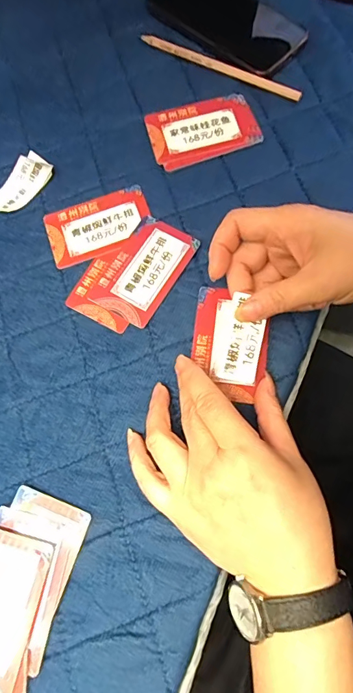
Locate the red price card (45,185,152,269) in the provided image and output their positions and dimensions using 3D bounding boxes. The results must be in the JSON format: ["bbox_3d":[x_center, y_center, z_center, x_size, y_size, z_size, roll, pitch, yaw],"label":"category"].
[{"bbox_3d":[-0.063,-0.099,0.341,0.084,0.004,0.052,-17,72,-3],"label":"red price card"}]

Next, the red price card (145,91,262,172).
[{"bbox_3d":[0.023,-0.188,0.361,0.091,0.008,0.058,-16,72,-3],"label":"red price card"}]

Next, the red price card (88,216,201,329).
[{"bbox_3d":[-0.025,-0.061,0.325,0.053,0.006,0.084,30,76,11],"label":"red price card"}]

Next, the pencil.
[{"bbox_3d":[0.039,-0.258,0.382,0.160,0.009,0.009,29,75,11],"label":"pencil"}]

